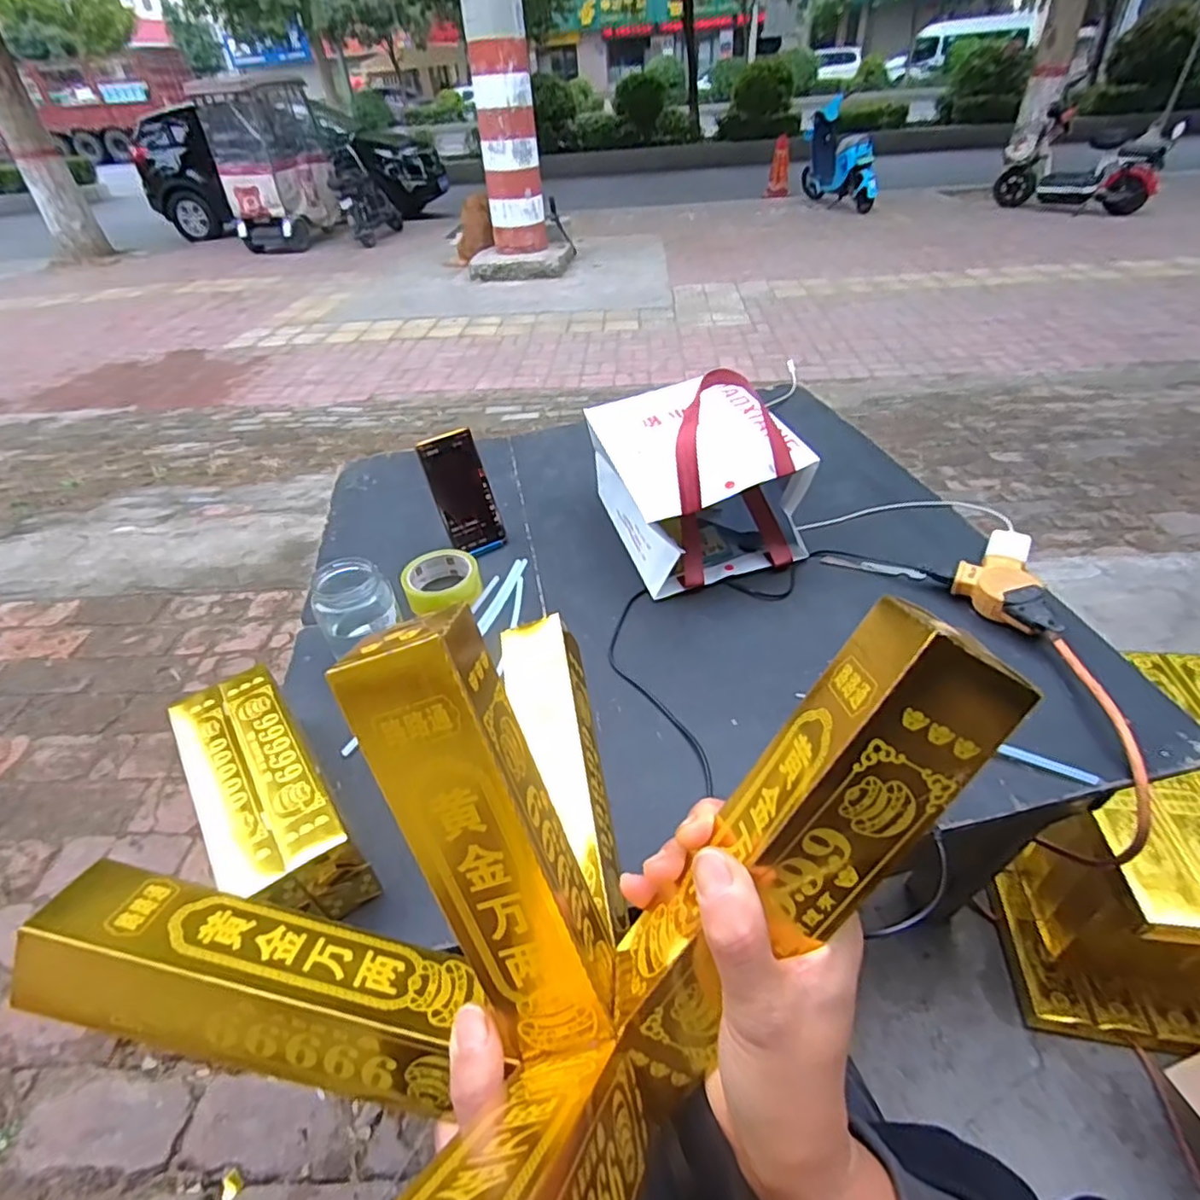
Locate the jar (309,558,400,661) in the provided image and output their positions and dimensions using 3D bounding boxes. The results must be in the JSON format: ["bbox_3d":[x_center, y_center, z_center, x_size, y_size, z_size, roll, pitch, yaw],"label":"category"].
[{"bbox_3d":[-0.263,0.015,0.679,0.079,0.101,0.079,-3,41,2],"label":"jar"}]

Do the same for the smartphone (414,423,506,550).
[{"bbox_3d":[-0.180,-0.141,0.820,0.073,0.154,0.011,-23,23,-17],"label":"smartphone"}]

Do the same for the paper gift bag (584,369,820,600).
[{"bbox_3d":[0.110,-0.180,0.776,0.196,0.215,0.262,-14,42,-11],"label":"paper gift bag"}]

